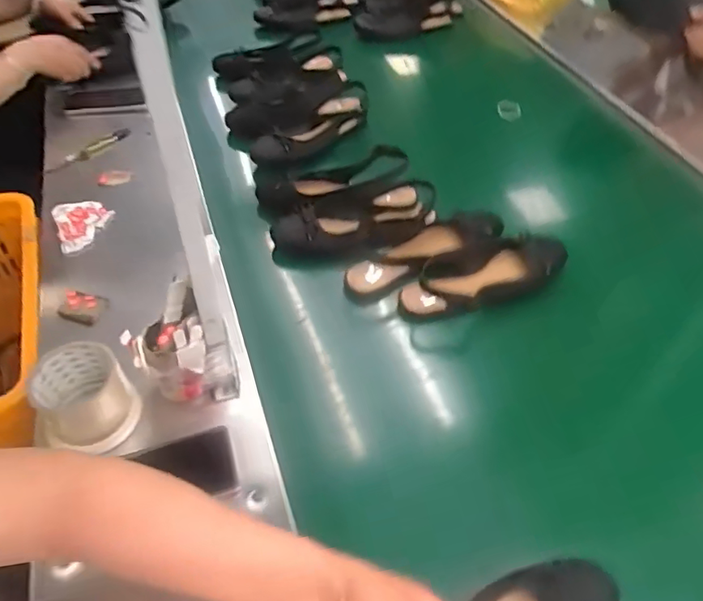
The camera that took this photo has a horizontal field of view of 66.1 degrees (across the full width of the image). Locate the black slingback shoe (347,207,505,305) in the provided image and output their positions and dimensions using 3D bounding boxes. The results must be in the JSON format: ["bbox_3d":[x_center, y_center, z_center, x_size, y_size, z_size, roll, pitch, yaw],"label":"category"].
[{"bbox_3d":[0.110,-0.069,0.801,0.258,0.063,0.086,-24,54,-22],"label":"black slingback shoe"}]

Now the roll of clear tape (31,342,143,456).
[{"bbox_3d":[-0.291,0.109,0.589,0.100,0.076,0.093,-32,57,-26],"label":"roll of clear tape"}]

